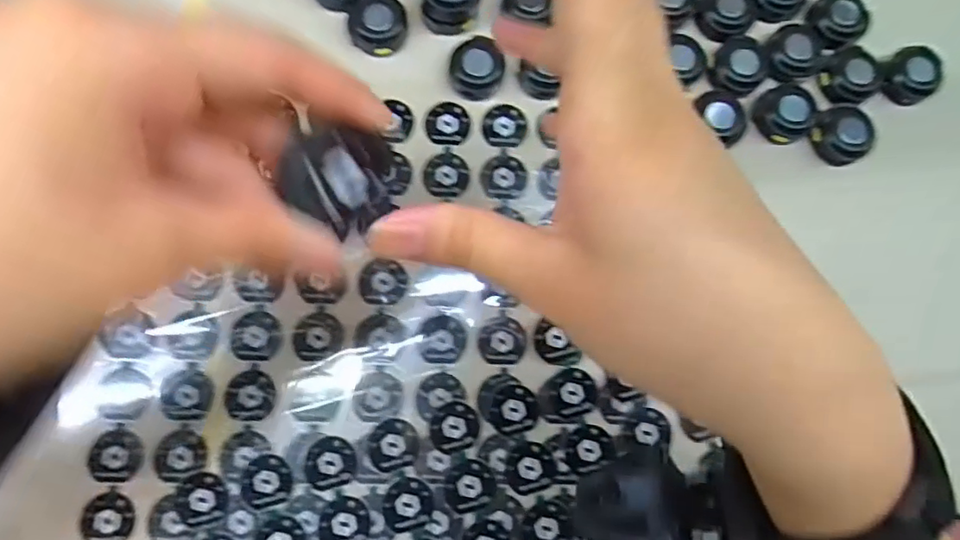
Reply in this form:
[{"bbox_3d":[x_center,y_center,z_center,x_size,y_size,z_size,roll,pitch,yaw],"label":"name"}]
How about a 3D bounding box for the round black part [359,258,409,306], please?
[{"bbox_3d":[-0.047,0.006,0.278,0.023,0.004,0.022,1,81,-4],"label":"round black part"}]

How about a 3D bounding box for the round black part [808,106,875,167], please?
[{"bbox_3d":[0.190,-0.072,0.300,0.032,0.012,0.029,-33,84,-6],"label":"round black part"}]

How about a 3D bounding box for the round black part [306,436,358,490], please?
[{"bbox_3d":[-0.068,0.088,0.262,0.022,0.004,0.023,1,81,-4],"label":"round black part"}]

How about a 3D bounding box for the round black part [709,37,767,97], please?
[{"bbox_3d":[0.137,-0.109,0.303,0.027,0.010,0.034,26,80,1],"label":"round black part"}]

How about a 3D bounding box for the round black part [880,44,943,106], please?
[{"bbox_3d":[0.229,-0.105,0.308,0.026,0.008,0.032,32,82,3],"label":"round black part"}]

